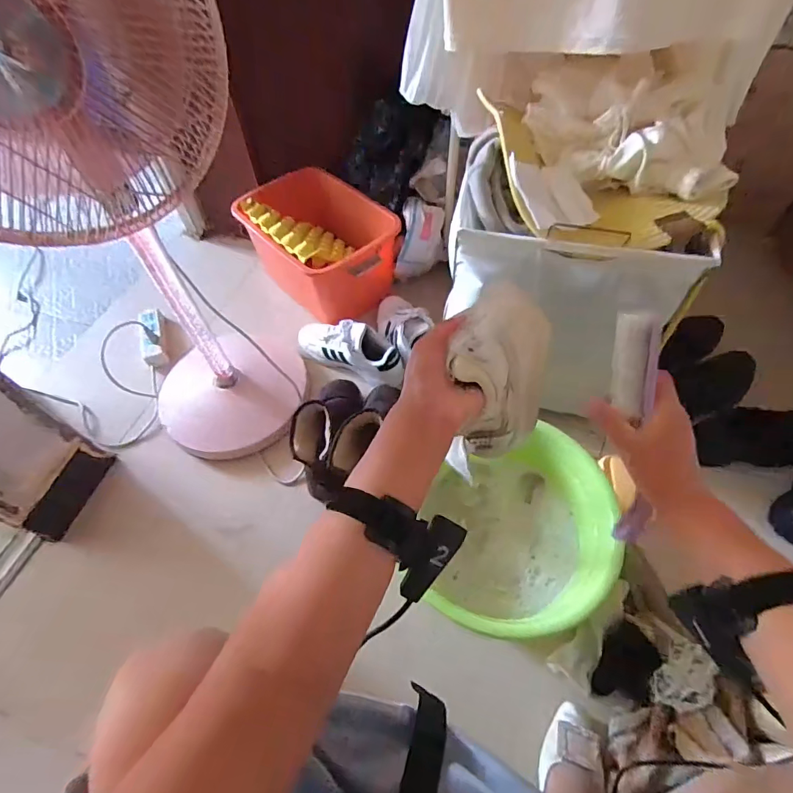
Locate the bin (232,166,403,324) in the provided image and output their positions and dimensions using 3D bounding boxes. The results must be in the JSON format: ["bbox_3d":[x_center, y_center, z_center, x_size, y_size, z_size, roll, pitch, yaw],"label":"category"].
[{"bbox_3d":[-0.187,-0.385,1.120,0.255,0.187,0.326,-39,63,-21],"label":"bin"}]

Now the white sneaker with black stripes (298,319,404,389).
[{"bbox_3d":[-0.110,-0.109,1.014,0.297,0.085,0.091,25,61,18],"label":"white sneaker with black stripes"}]

